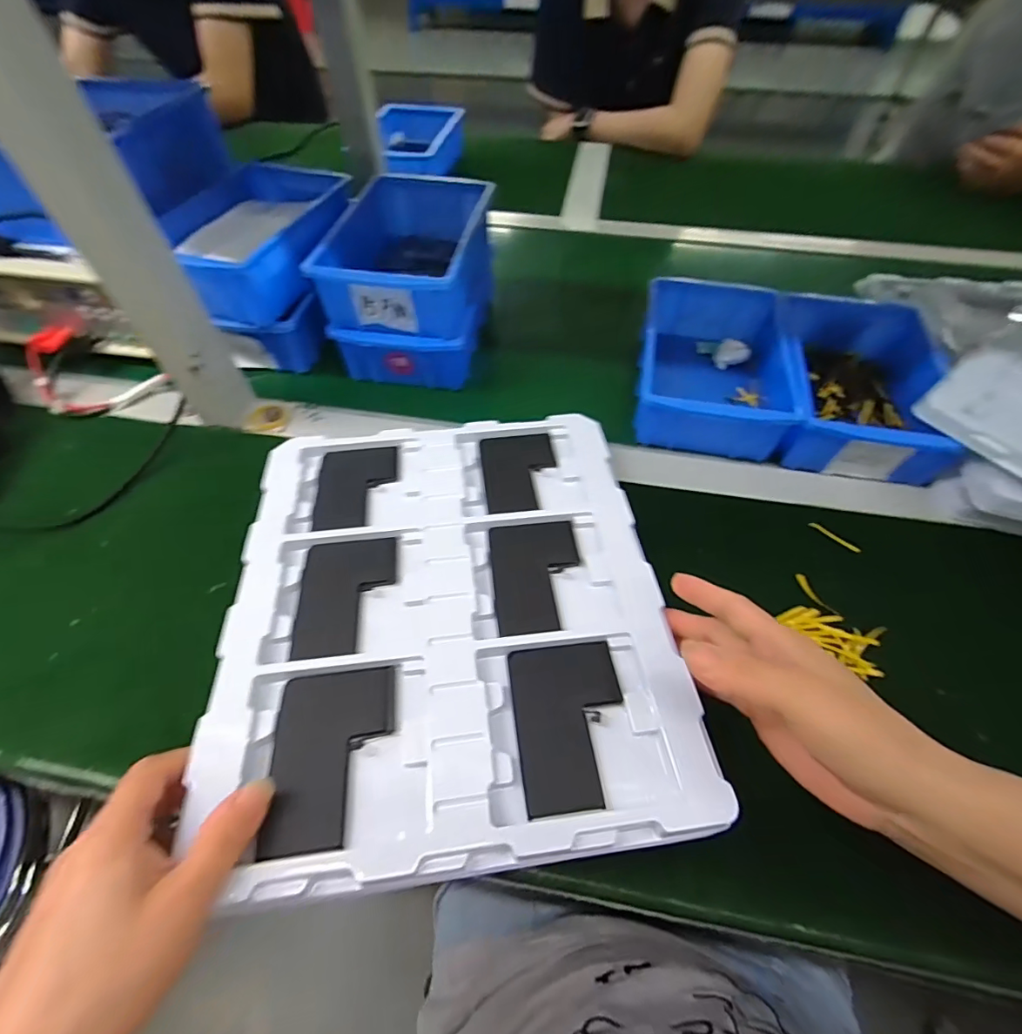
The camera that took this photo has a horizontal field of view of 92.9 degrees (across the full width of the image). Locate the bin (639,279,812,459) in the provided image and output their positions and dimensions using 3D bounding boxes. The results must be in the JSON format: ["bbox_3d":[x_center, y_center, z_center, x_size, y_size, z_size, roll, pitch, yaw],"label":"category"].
[{"bbox_3d":[0.204,-0.154,0.491,0.142,0.070,0.202,12,50,9],"label":"bin"}]

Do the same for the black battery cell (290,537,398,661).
[{"bbox_3d":[-0.112,0.052,0.335,0.063,0.004,0.089,-3,50,-6],"label":"black battery cell"}]

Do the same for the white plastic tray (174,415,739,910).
[{"bbox_3d":[-0.043,0.048,0.333,0.275,0.016,0.317,-5,50,-7],"label":"white plastic tray"}]

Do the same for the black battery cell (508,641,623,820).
[{"bbox_3d":[0.035,0.118,0.282,0.063,0.004,0.091,-4,50,-6],"label":"black battery cell"}]

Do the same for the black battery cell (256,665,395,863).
[{"bbox_3d":[-0.098,0.129,0.267,0.064,0.004,0.090,-5,50,-7],"label":"black battery cell"}]

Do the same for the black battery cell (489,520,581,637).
[{"bbox_3d":[0.019,0.040,0.345,0.063,0.004,0.089,-3,50,-6],"label":"black battery cell"}]

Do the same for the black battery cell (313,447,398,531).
[{"bbox_3d":[-0.126,-0.026,0.401,0.062,0.004,0.086,-5,50,-7],"label":"black battery cell"}]

